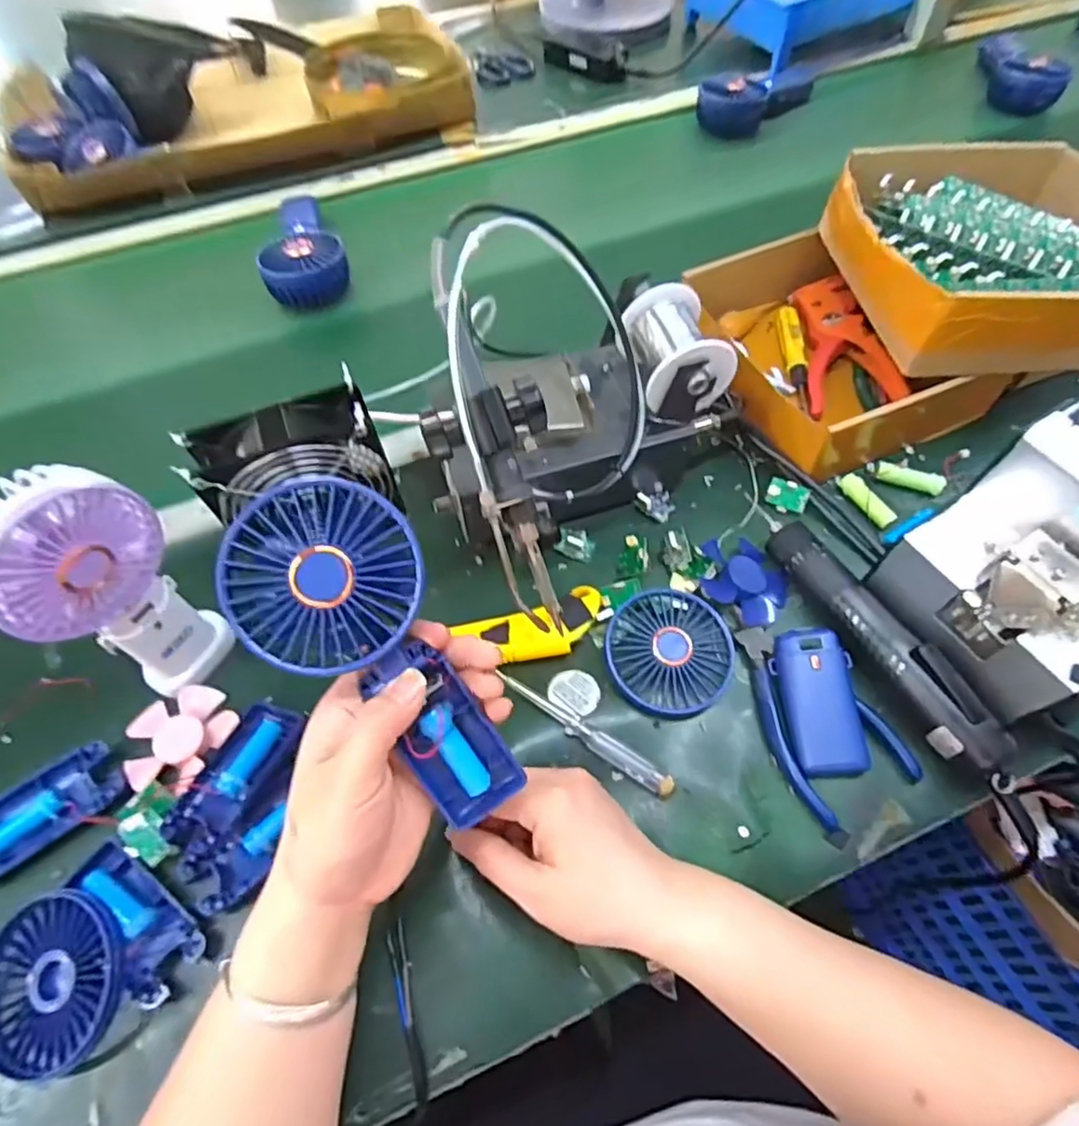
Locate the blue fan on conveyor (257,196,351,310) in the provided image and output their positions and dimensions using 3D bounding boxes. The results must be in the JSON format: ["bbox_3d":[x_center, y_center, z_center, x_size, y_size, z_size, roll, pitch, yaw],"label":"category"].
[{"bbox_3d":[-0.259,-0.344,0.683,0.083,0.036,0.192,-20,60,-10],"label":"blue fan on conveyor"}]

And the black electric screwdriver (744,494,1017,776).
[{"bbox_3d":[0.222,0.038,0.438,0.041,0.037,0.228,-28,61,-14],"label":"black electric screwdriver"}]

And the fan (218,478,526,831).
[{"bbox_3d":[-0.073,0.048,0.307,0.080,0.030,0.185,-37,108,-19],"label":"fan"}]

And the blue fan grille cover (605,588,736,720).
[{"bbox_3d":[0.090,0.060,0.441,0.085,0.020,0.085,-8,58,-3],"label":"blue fan grille cover"}]

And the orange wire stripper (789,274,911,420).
[{"bbox_3d":[0.274,-0.205,0.589,0.081,0.025,0.142,-6,62,18],"label":"orange wire stripper"}]

